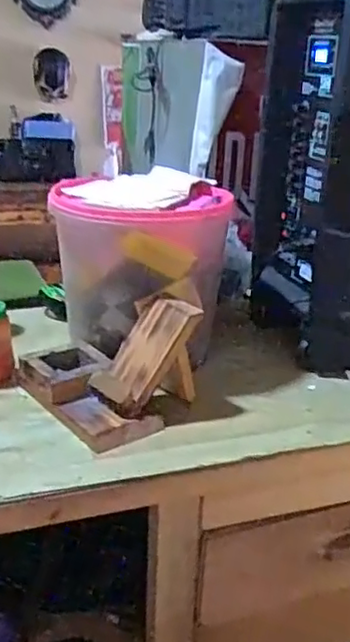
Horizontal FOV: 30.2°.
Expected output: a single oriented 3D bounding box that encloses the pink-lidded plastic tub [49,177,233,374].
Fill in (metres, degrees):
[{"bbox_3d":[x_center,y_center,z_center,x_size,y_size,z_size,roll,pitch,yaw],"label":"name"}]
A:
[{"bbox_3d":[-0.050,-0.077,0.921,0.211,0.211,0.198,1,23,0],"label":"pink-lidded plastic tub"}]

